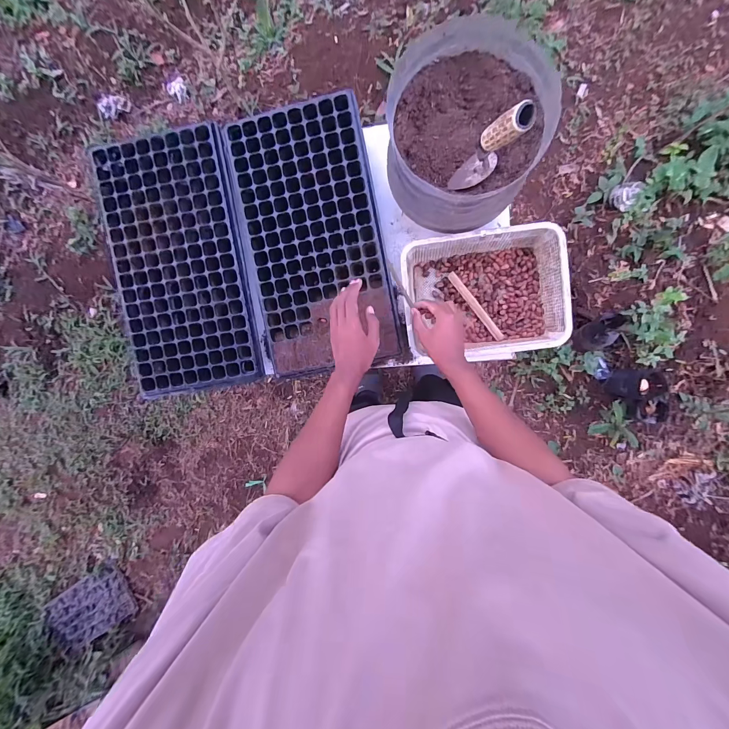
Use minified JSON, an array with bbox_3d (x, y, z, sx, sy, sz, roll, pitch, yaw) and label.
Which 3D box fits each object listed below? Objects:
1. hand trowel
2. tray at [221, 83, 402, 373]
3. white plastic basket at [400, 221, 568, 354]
[{"bbox_3d":[0.168,-0.291,0.439,0.059,0.159,0.060,33,97,3],"label":"hand trowel"},{"bbox_3d":[-0.101,-0.251,0.650,0.277,0.034,0.511,-9,95,7],"label":"tray"},{"bbox_3d":[0.221,-0.134,0.617,0.282,0.084,0.217,-6,95,6],"label":"white plastic basket"}]

